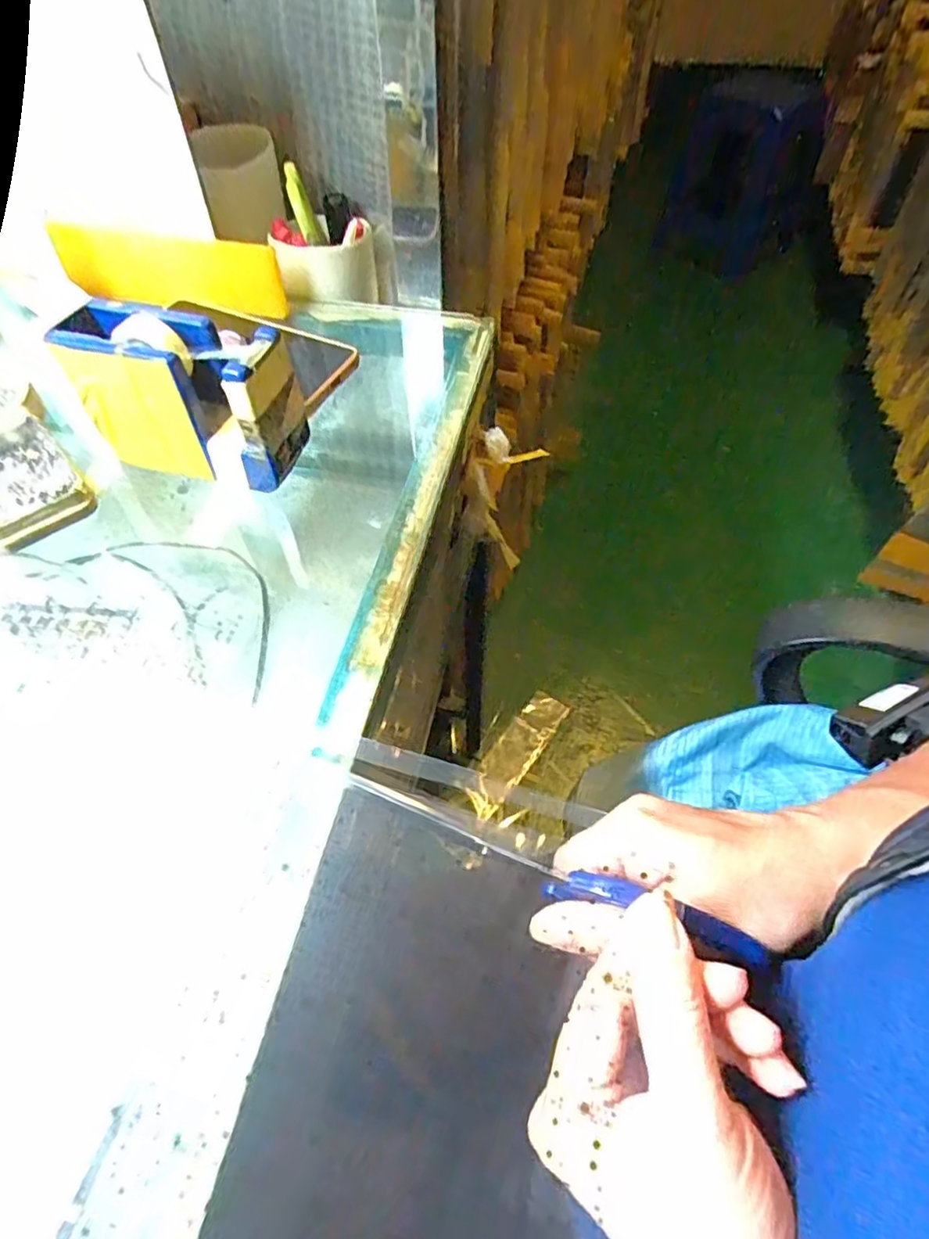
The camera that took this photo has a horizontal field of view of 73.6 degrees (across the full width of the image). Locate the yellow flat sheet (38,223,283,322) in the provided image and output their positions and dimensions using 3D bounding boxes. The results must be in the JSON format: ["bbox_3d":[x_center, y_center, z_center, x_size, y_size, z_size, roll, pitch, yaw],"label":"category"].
[{"bbox_3d":[-0.231,-0.271,0.483,0.175,0.060,0.012,8,55,5],"label":"yellow flat sheet"}]

